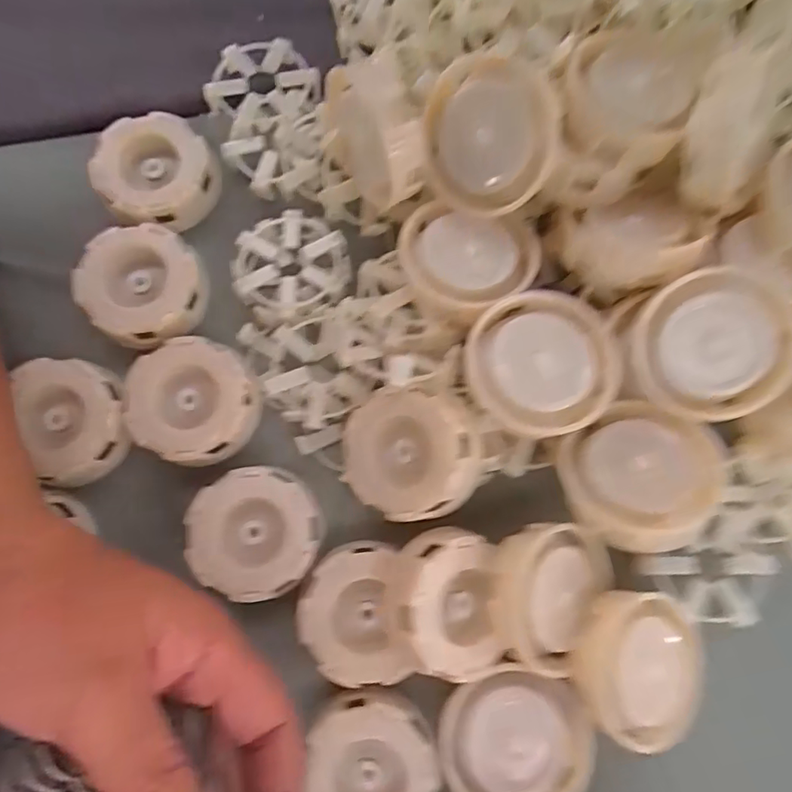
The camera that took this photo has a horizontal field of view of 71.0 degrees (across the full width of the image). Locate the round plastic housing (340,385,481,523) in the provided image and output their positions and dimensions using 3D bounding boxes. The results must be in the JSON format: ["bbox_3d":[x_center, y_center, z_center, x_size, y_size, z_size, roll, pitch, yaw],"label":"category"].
[{"bbox_3d":[0.007,0.025,0.256,0.061,0.019,0.061,1,92,31],"label":"round plastic housing"}]

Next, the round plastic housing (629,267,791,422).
[{"bbox_3d":[0.139,-0.025,0.245,0.063,0.035,0.063,-31,95,26],"label":"round plastic housing"}]

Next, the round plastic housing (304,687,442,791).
[{"bbox_3d":[-0.011,0.167,0.248,0.056,0.019,0.059,0,78,-2],"label":"round plastic housing"}]

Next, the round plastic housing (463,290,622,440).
[{"bbox_3d":[0.065,-0.015,0.247,0.065,0.024,0.062,0,78,-2],"label":"round plastic housing"}]

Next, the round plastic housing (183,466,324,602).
[{"bbox_3d":[-0.067,0.066,0.268,0.062,0.018,0.059,0,78,-2],"label":"round plastic housing"}]

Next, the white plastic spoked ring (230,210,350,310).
[{"bbox_3d":[-0.056,-0.071,0.296,0.060,0.012,0.052,-12,79,-4],"label":"white plastic spoked ring"}]

